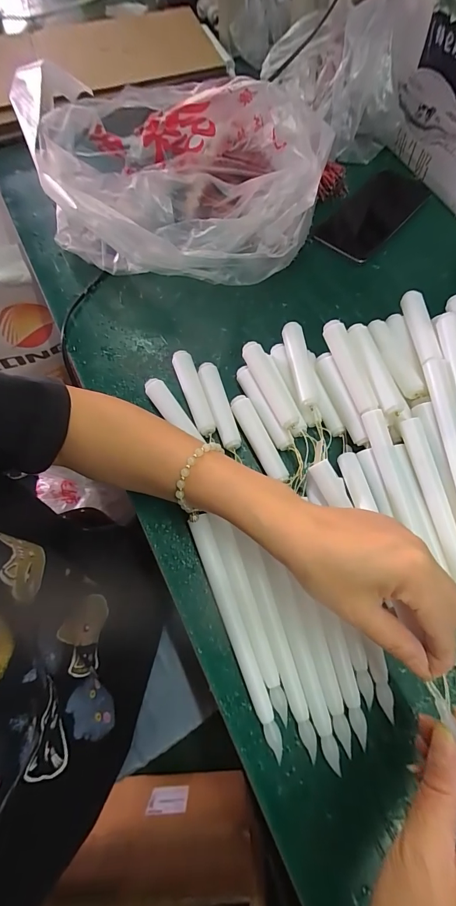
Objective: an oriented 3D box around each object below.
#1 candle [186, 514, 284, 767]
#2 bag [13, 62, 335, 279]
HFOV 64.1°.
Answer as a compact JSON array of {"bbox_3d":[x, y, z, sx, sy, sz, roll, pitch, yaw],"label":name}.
[{"bbox_3d":[0.004,0.131,0.275,0.016,0.014,0.168,-19,68,-7],"label":"candle"},{"bbox_3d":[-0.070,-0.293,0.411,0.329,0.121,0.208,16,69,7],"label":"bag"}]

